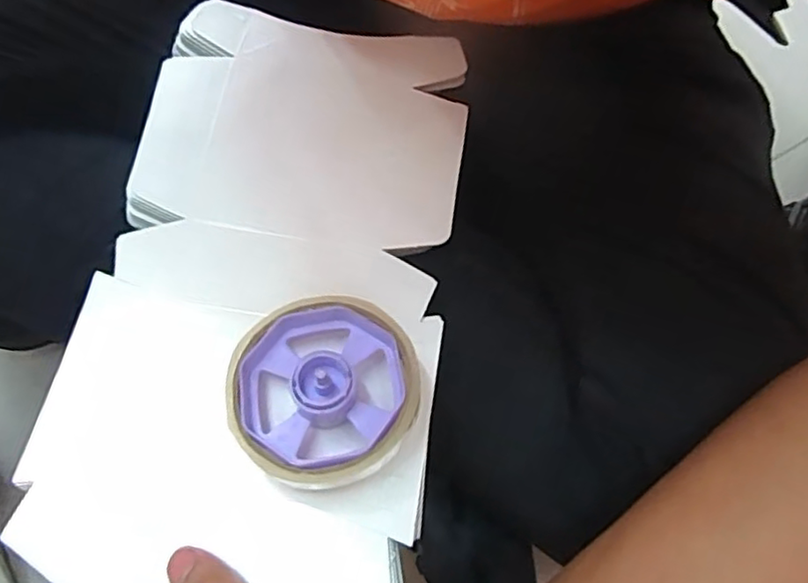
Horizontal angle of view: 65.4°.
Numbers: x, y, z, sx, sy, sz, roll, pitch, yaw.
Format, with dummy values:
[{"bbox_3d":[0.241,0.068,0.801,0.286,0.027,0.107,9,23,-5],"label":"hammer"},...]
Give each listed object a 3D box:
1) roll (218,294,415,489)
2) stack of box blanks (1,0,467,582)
[{"bbox_3d":[-0.036,0.045,0.286,0.085,0.025,0.085,-1,62,3],"label":"roll"},{"bbox_3d":[-0.070,-0.017,0.326,0.179,0.032,0.312,5,64,6],"label":"stack of box blanks"}]

